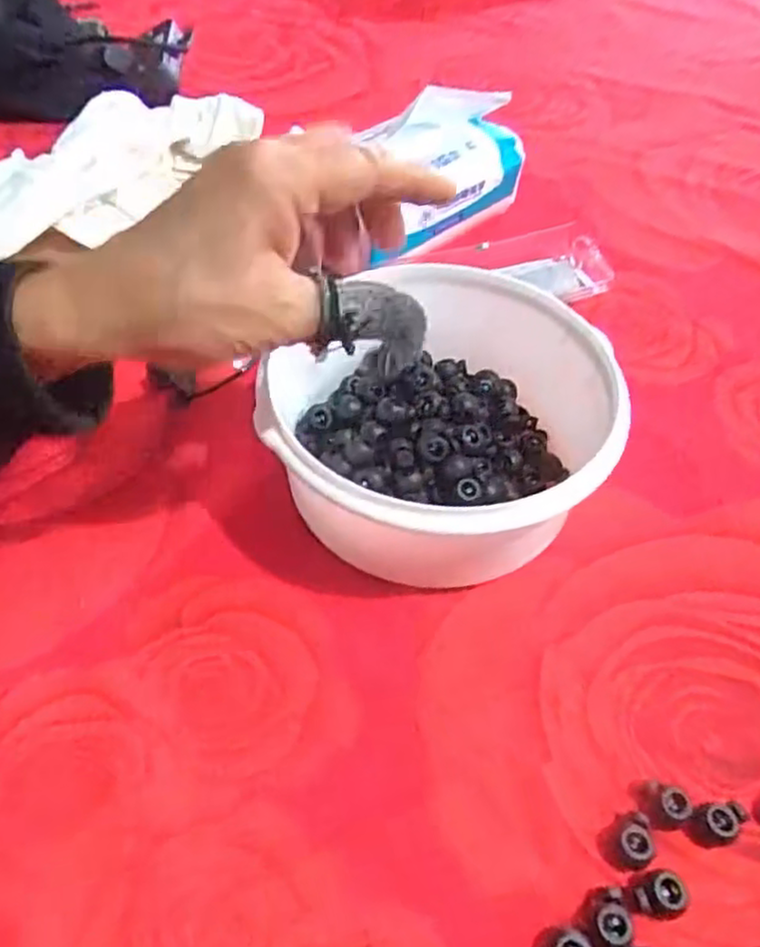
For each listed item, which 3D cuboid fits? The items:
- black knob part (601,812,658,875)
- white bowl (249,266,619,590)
[{"bbox_3d":[0.093,0.138,0.270,0.016,0.013,0.017,-4,50,-6],"label":"black knob part"},{"bbox_3d":[0.029,-0.020,0.356,0.158,0.077,0.161,10,50,6],"label":"white bowl"}]

